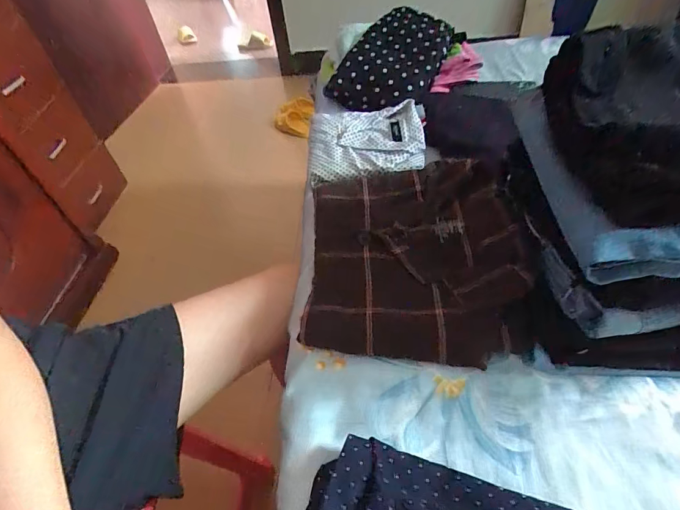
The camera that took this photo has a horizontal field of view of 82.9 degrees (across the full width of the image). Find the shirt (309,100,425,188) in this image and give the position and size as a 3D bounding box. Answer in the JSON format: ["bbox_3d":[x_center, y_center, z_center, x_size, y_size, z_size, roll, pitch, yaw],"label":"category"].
[{"bbox_3d":[0.043,-0.202,0.670,0.196,0.041,0.195,0,47,7],"label":"shirt"}]

